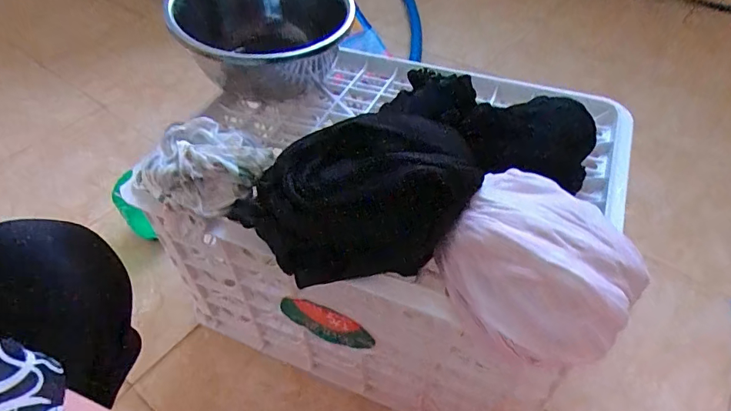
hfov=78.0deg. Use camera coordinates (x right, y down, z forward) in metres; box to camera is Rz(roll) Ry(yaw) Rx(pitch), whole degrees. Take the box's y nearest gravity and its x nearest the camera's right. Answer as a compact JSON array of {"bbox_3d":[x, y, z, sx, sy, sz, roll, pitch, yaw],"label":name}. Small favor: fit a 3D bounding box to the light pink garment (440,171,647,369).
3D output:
[{"bbox_3d":[0.130,0.042,0.335,0.135,0.064,0.124,32,58,29],"label":"light pink garment"}]

